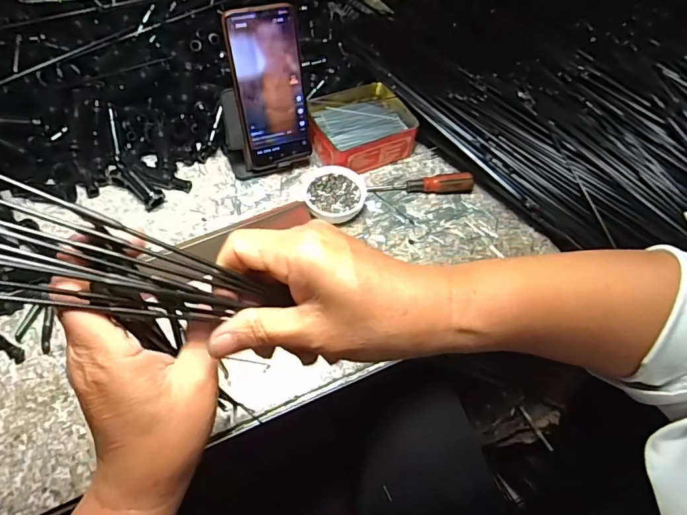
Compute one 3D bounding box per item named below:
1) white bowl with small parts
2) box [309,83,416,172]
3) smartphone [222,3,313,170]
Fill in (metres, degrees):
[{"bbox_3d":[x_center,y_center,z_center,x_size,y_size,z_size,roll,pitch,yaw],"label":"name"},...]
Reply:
[{"bbox_3d":[-0.011,-0.072,0.546,0.070,0.025,0.076,2,57,-4],"label":"white bowl with small parts"},{"bbox_3d":[0.021,-0.166,0.598,0.134,0.041,0.112,-25,62,-20],"label":"box"},{"bbox_3d":[-0.079,-0.182,0.513,0.075,0.163,0.008,-15,34,-14],"label":"smartphone"}]

